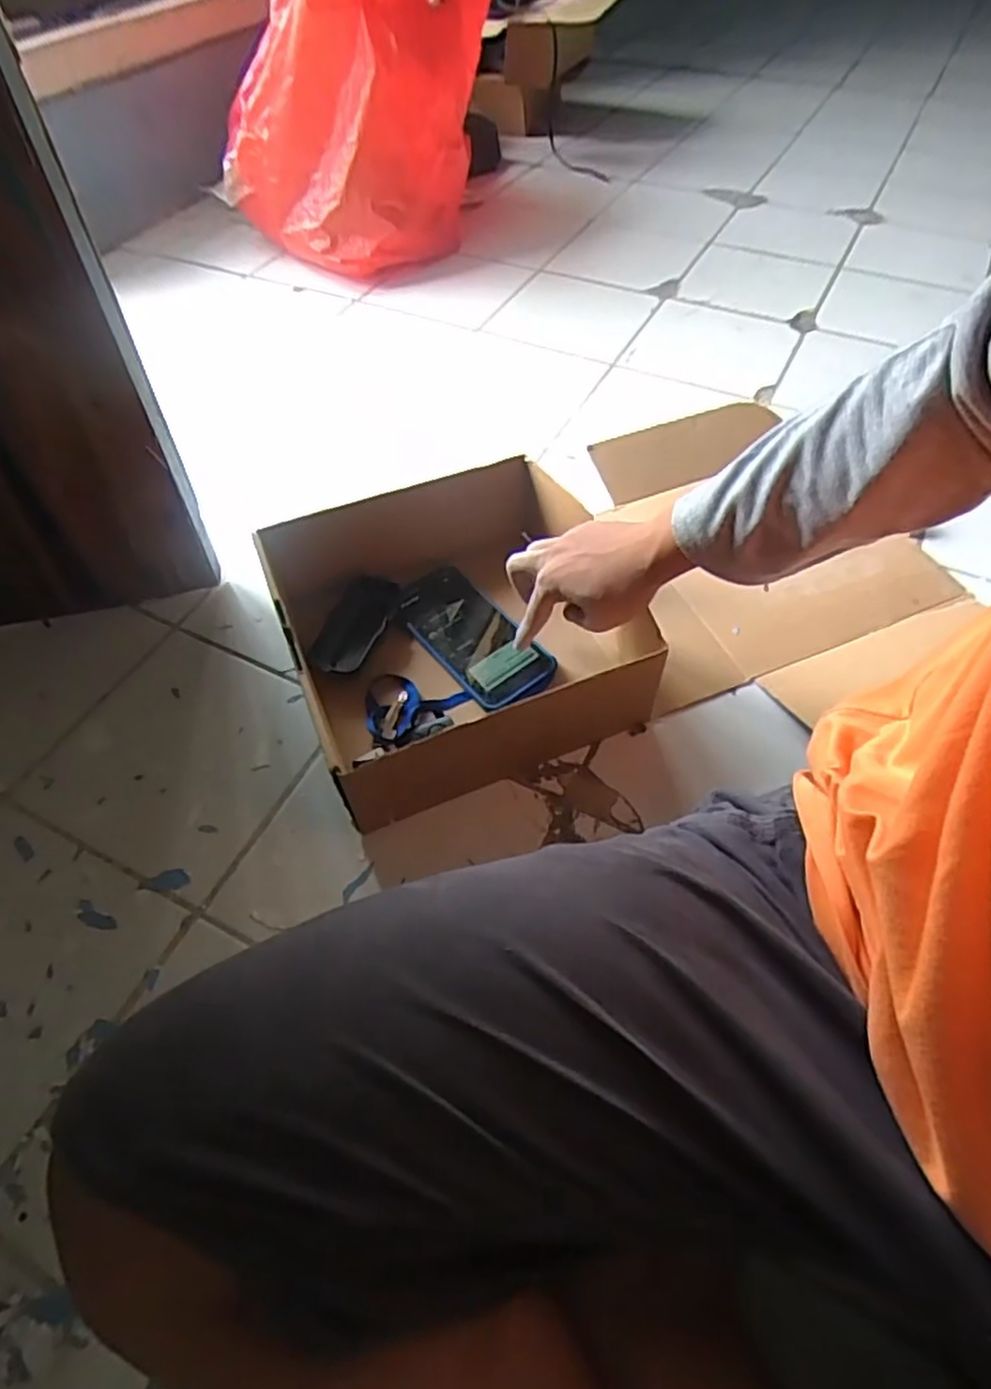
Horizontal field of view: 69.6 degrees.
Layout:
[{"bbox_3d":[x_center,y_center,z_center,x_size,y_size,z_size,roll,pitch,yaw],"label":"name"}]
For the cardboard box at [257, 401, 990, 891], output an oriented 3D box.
[{"bbox_3d":[-0.023,-0.060,0.608,0.268,0.091,0.259,-19,58,-12],"label":"cardboard box"}]

